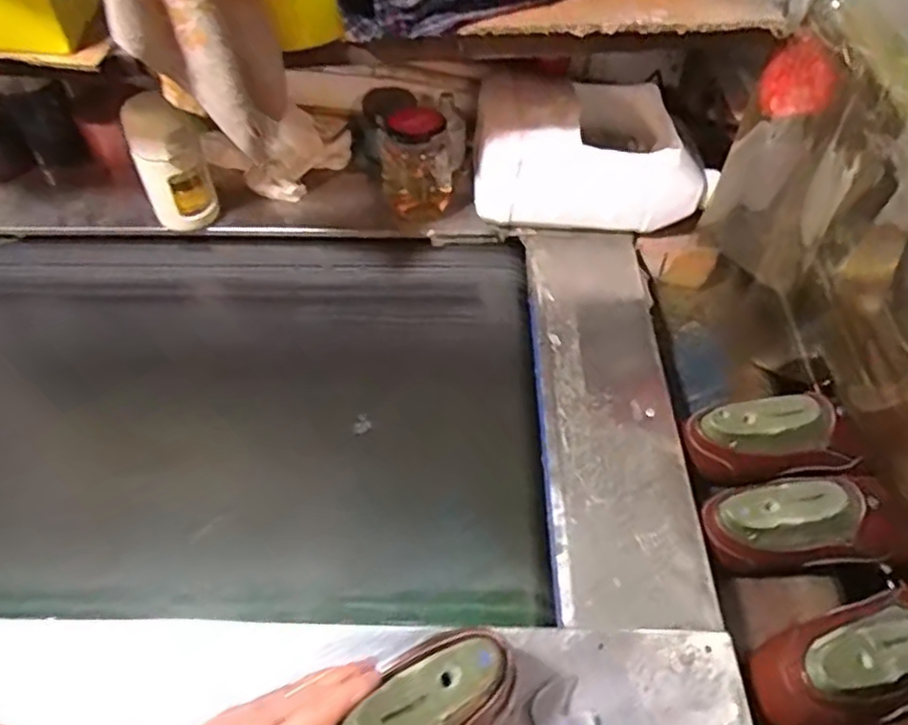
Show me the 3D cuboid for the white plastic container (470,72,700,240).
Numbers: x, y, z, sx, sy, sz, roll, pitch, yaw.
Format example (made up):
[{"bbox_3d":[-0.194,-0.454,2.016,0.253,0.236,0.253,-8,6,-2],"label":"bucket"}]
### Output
[{"bbox_3d":[0.164,-0.267,0.858,0.272,0.138,0.187,2,53,2],"label":"white plastic container"}]

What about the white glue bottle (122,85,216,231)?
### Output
[{"bbox_3d":[-0.326,-0.224,0.793,0.074,0.156,0.057,-24,57,-17],"label":"white glue bottle"}]

